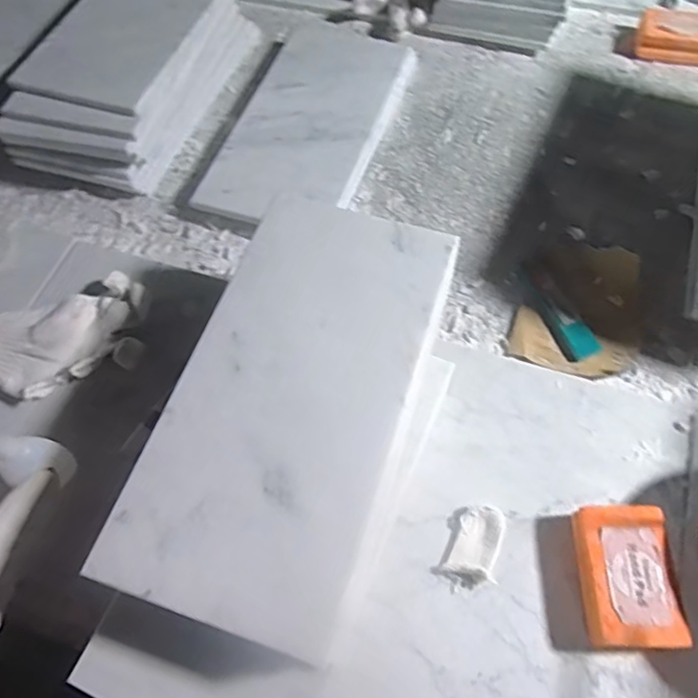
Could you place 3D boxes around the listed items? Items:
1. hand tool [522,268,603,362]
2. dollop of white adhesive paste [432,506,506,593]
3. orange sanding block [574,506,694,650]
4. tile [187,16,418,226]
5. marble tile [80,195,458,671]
[{"bbox_3d":[0.193,-0.035,0.533,0.034,0.010,0.101,-23,63,-10],"label":"hand tool"},{"bbox_3d":[0.094,0.149,0.432,0.041,0.015,0.062,17,63,11],"label":"dollop of white adhesive paste"},{"bbox_3d":[0.198,0.163,0.411,0.060,0.029,0.093,0,61,3],"label":"orange sanding block"},{"bbox_3d":[-0.036,-0.271,0.656,0.161,0.030,0.335,14,63,10],"label":"tile"},{"bbox_3d":[-0.035,0.026,0.385,0.152,0.009,0.297,16,63,11],"label":"marble tile"}]

